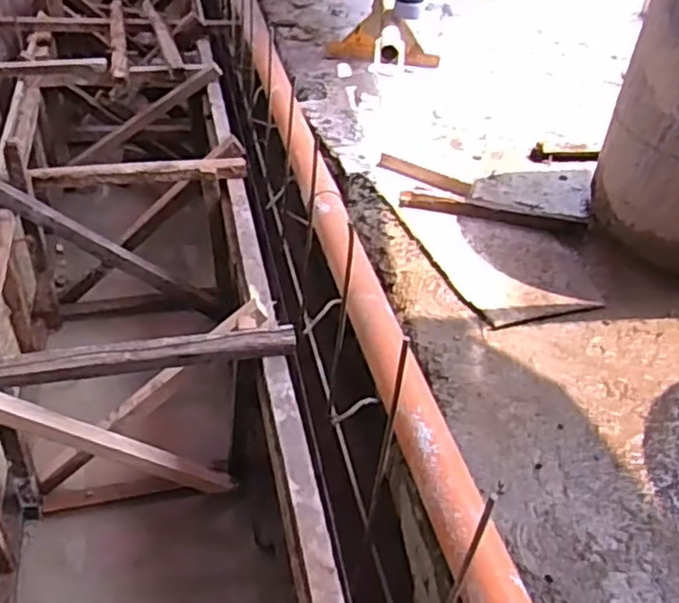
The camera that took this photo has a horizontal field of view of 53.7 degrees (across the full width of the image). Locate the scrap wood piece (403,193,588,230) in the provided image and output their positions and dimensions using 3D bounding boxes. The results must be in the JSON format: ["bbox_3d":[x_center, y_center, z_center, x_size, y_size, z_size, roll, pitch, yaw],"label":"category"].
[{"bbox_3d":[0.370,-0.221,1.638,0.441,0.019,0.054,8,44,8],"label":"scrap wood piece"}]

